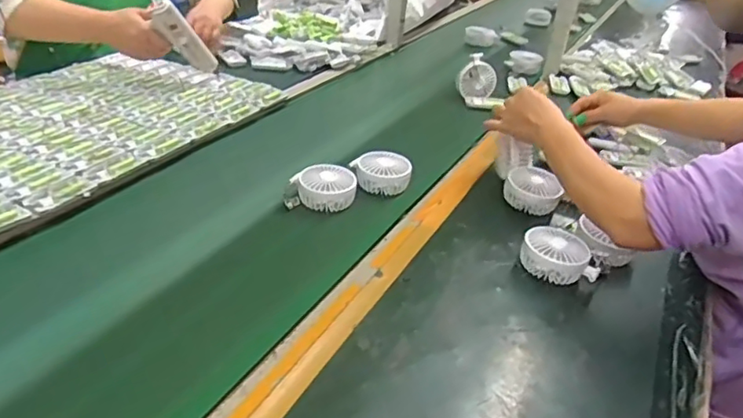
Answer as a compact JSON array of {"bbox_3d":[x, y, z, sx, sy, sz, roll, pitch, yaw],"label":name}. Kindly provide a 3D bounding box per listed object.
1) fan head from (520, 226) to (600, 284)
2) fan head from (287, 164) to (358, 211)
[{"bbox_3d":[0.250,0.063,0.792,0.093,0.043,0.086,5,33,-3],"label":"fan head"},{"bbox_3d":[-0.073,-0.036,0.895,0.100,0.037,0.078,5,33,-3],"label":"fan head"}]

